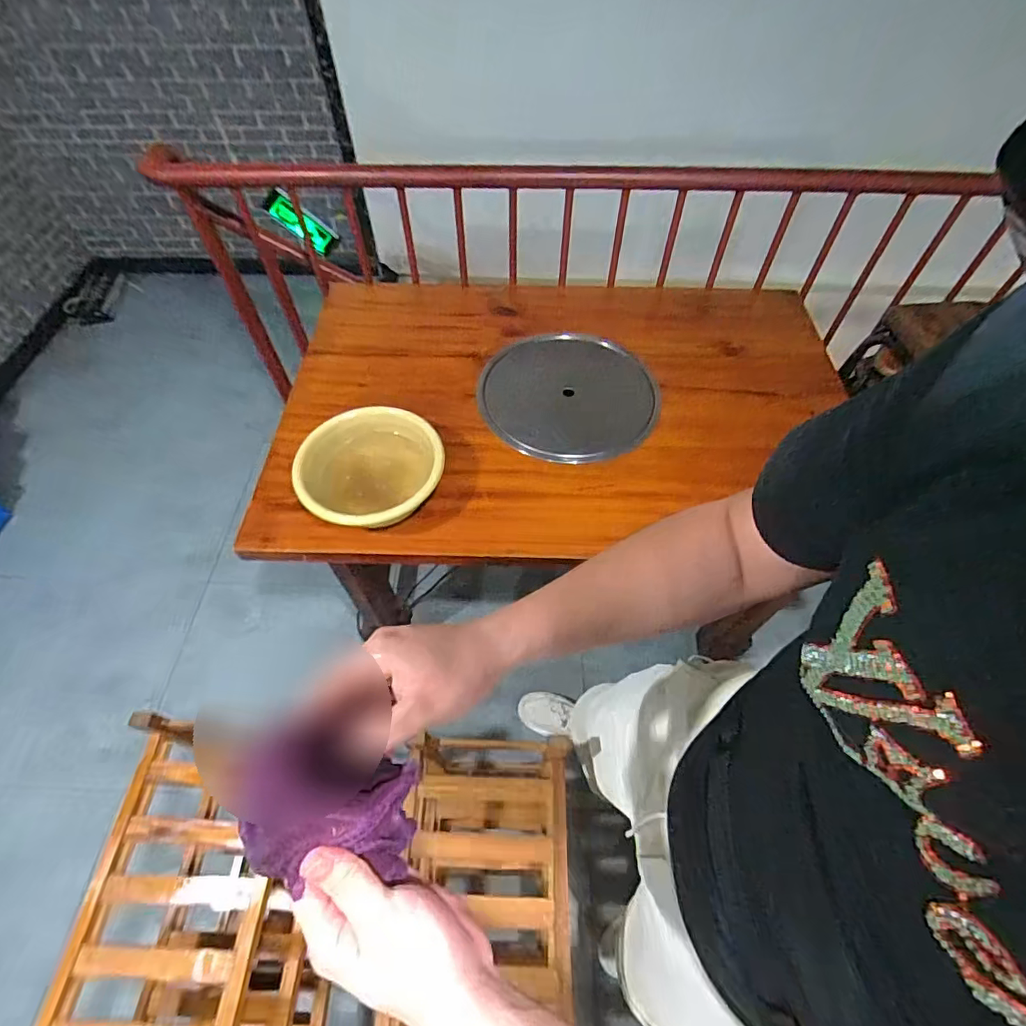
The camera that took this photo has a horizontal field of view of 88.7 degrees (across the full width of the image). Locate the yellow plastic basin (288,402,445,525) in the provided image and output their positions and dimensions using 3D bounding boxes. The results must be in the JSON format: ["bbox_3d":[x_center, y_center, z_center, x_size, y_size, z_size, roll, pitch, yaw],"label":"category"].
[{"bbox_3d":[-0.270,-0.070,0.984,0.249,0.107,0.253,0,56,1],"label":"yellow plastic basin"}]

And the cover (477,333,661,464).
[{"bbox_3d":[0.123,-0.284,1.200,0.409,0.026,0.409,0,56,1],"label":"cover"}]

